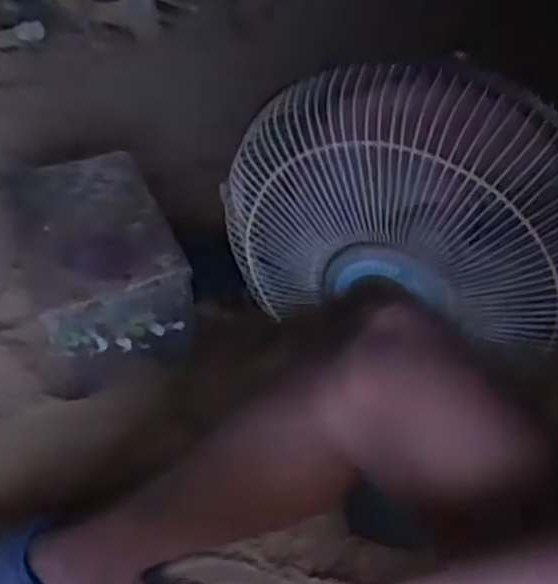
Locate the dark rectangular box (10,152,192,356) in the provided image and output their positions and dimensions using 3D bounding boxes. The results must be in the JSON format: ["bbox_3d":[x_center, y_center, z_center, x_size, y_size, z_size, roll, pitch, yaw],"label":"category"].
[{"bbox_3d":[-0.256,-0.059,1.107,0.188,0.141,0.294,-17,47,-17],"label":"dark rectangular box"}]

